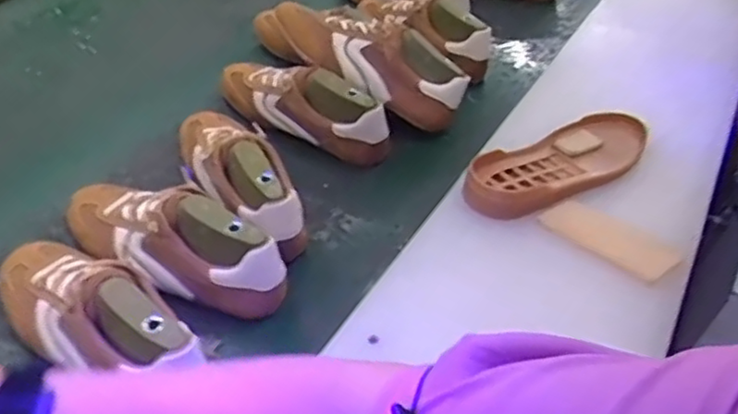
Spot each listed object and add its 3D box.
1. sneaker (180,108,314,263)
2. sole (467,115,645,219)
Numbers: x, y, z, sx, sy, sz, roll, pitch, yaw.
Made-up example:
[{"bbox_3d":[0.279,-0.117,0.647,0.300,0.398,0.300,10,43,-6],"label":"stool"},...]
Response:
[{"bbox_3d":[-0.150,-0.048,0.750,0.079,0.087,0.262,-20,46,-26],"label":"sneaker"},{"bbox_3d":[0.208,-0.046,0.736,0.260,0.039,0.096,-26,49,-31],"label":"sole"}]

